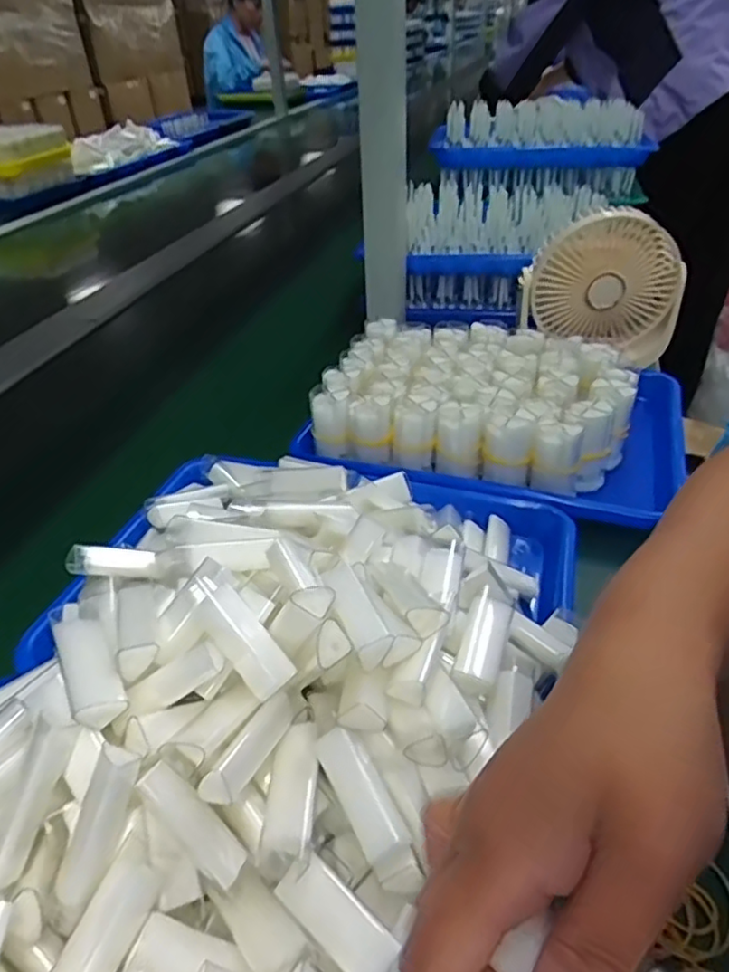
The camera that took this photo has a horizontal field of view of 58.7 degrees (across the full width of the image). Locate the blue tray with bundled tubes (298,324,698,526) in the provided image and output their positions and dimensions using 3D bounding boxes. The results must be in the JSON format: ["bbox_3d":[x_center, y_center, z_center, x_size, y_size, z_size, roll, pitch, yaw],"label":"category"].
[{"bbox_3d":[0.123,-0.069,0.595,0.312,0.086,0.216,8,38,14],"label":"blue tray with bundled tubes"}]

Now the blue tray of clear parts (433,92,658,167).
[{"bbox_3d":[0.265,-0.518,0.947,0.301,0.068,0.212,14,40,22],"label":"blue tray of clear parts"}]

